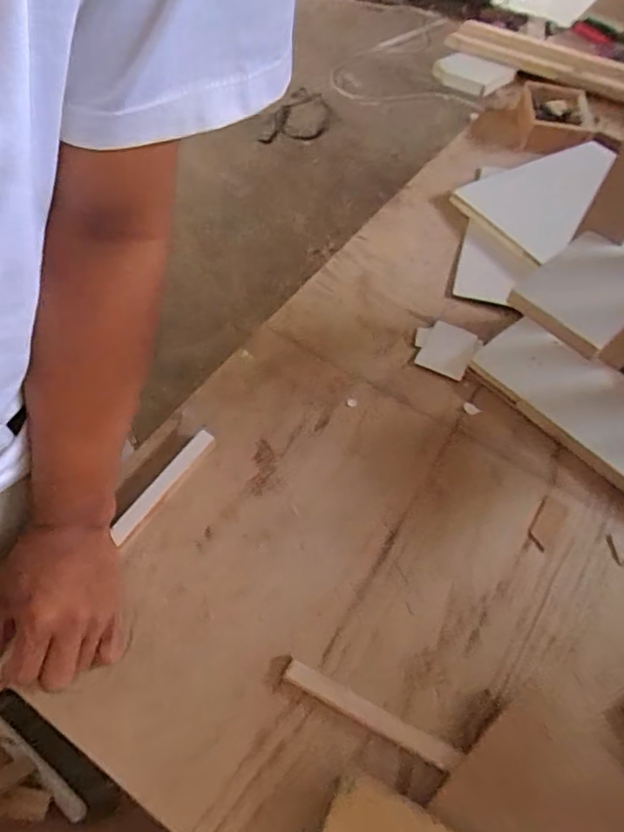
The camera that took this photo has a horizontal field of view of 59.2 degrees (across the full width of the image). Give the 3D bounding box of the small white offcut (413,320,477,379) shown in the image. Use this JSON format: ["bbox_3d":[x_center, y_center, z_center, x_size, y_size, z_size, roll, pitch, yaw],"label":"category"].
[{"bbox_3d":[0.154,-0.080,0.647,0.071,0.007,0.071,22,62,23],"label":"small white offcut"}]

